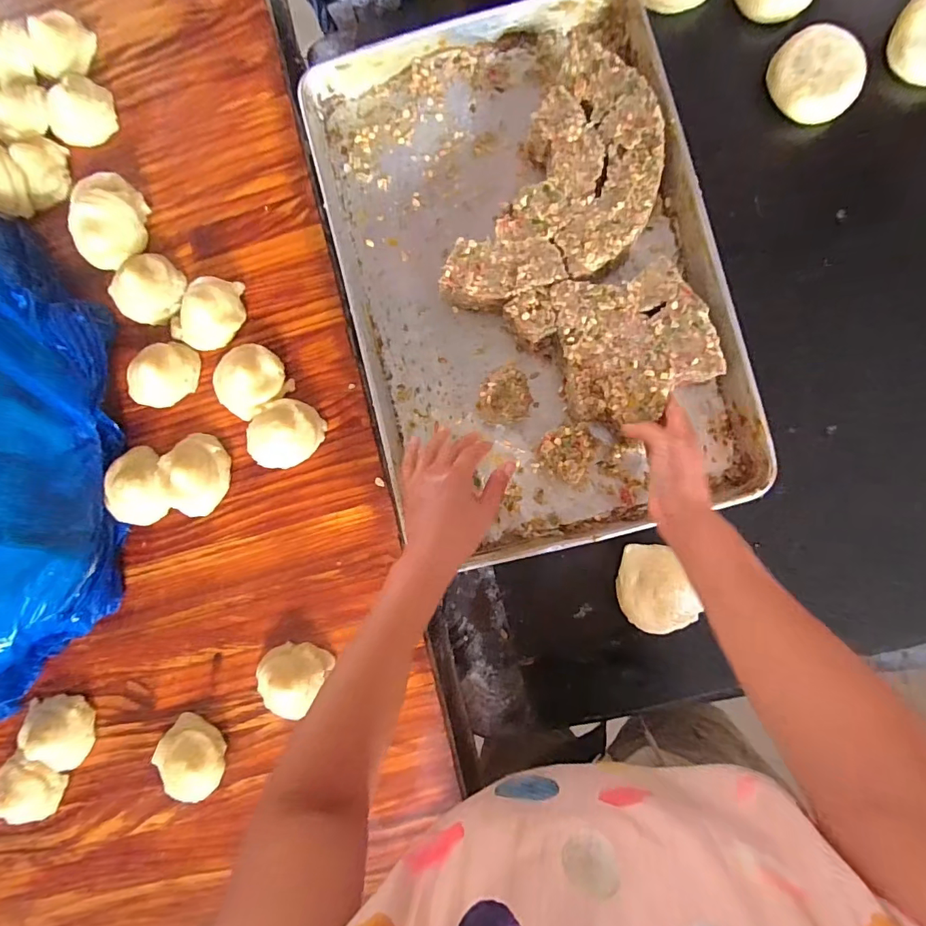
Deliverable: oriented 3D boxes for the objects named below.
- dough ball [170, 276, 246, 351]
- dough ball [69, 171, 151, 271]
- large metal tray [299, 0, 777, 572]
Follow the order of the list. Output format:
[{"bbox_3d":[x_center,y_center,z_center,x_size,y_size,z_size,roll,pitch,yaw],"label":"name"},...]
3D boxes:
[{"bbox_3d":[-0.298,-0.177,0.539,0.073,0.034,0.093,36,88,4],"label":"dough ball"},{"bbox_3d":[-0.422,-0.290,0.553,0.071,0.039,0.109,3,86,2],"label":"dough ball"},{"bbox_3d":[0.071,-0.213,0.522,0.399,0.049,0.600,-13,86,1],"label":"large metal tray"}]

